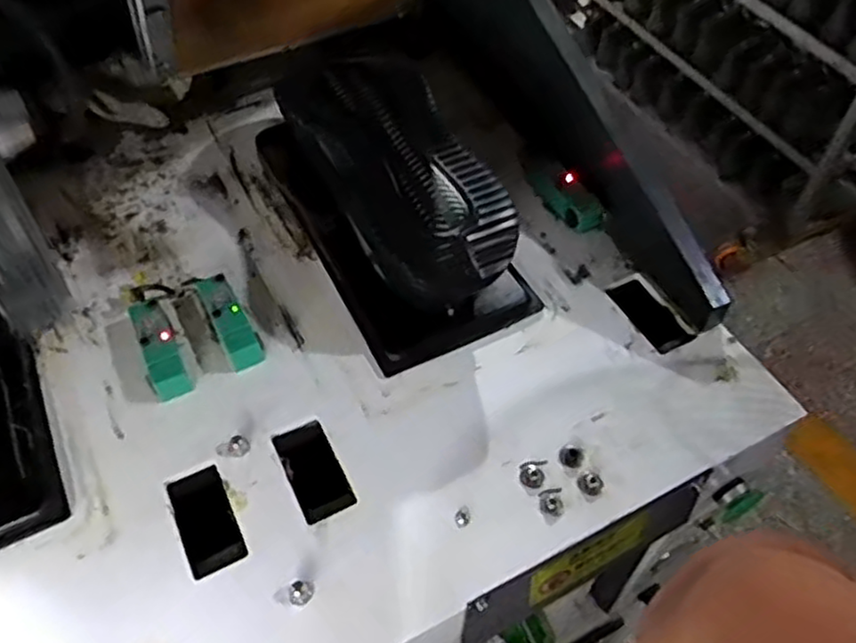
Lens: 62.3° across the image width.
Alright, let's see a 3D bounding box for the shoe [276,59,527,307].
[{"bbox_3d":[-0.021,-0.116,0.608,0.106,0.103,0.266,-28,59,-20],"label":"shoe"}]

